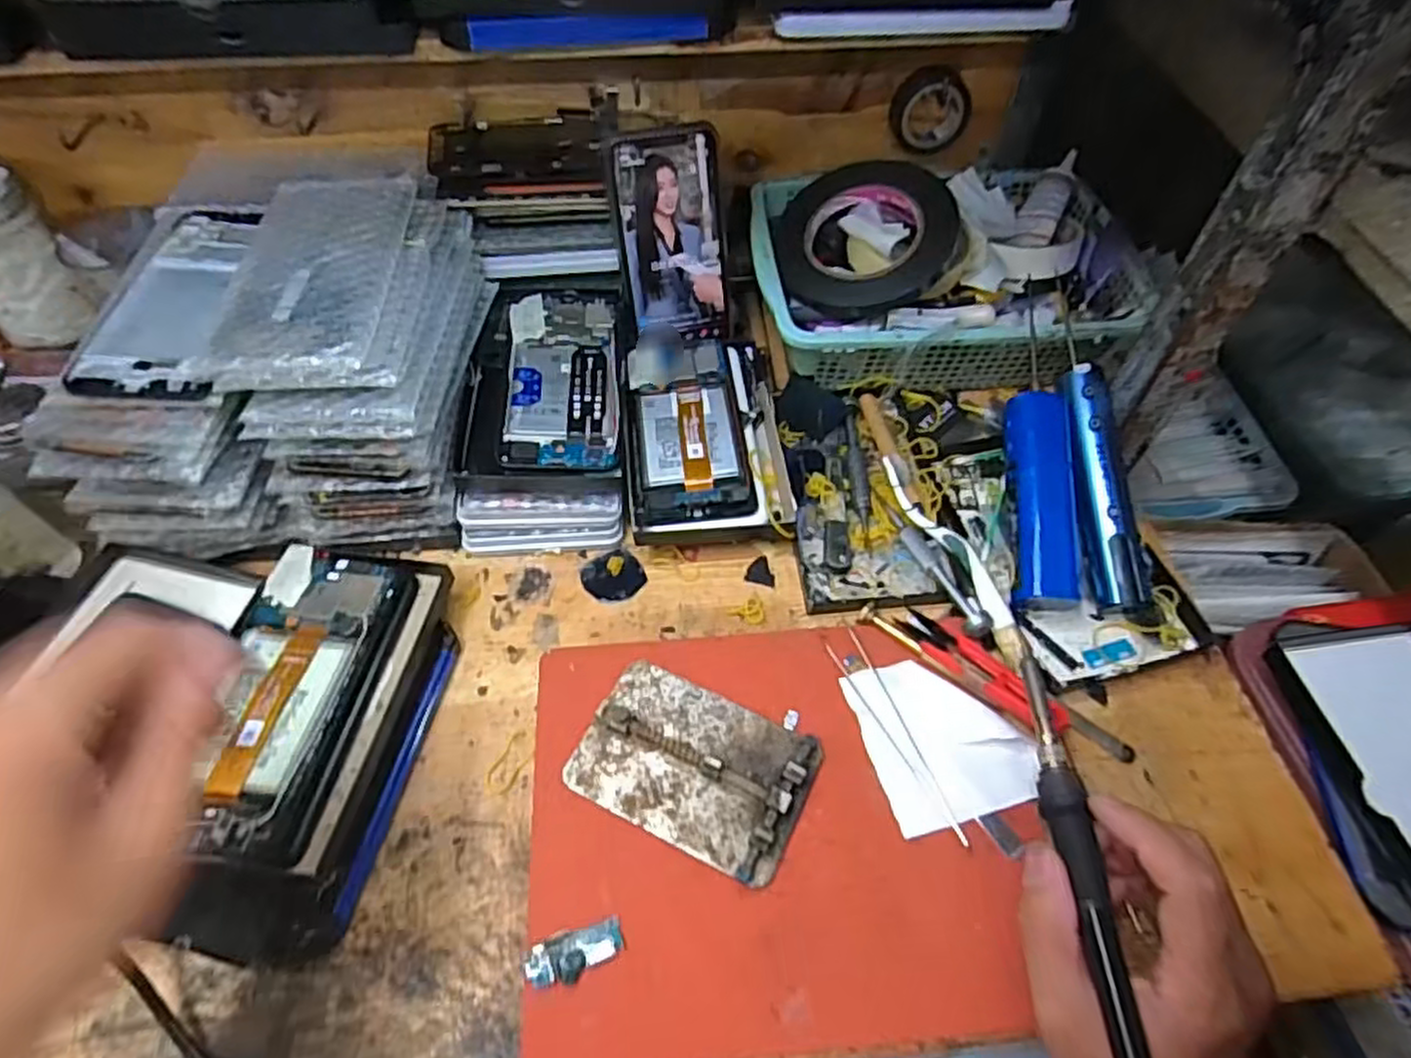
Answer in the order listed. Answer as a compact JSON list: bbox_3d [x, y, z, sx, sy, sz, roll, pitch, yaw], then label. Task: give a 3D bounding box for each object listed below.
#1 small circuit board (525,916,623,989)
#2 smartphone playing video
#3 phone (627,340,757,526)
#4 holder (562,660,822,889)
[{"bbox_3d":[-0.060,0.197,0.355,0.044,0.006,0.020,-15,56,-11],"label":"small circuit board"},{"bbox_3d":[-0.021,-0.200,0.534,0.077,0.141,0.005,-10,33,-7],"label":"smartphone playing video"},{"bbox_3d":[-0.012,-0.070,0.512,0.071,0.011,0.156,-6,54,-2],"label":"phone"},{"bbox_3d":[-0.006,0.122,0.403,0.117,0.020,0.081,23,57,15],"label":"holder"}]

